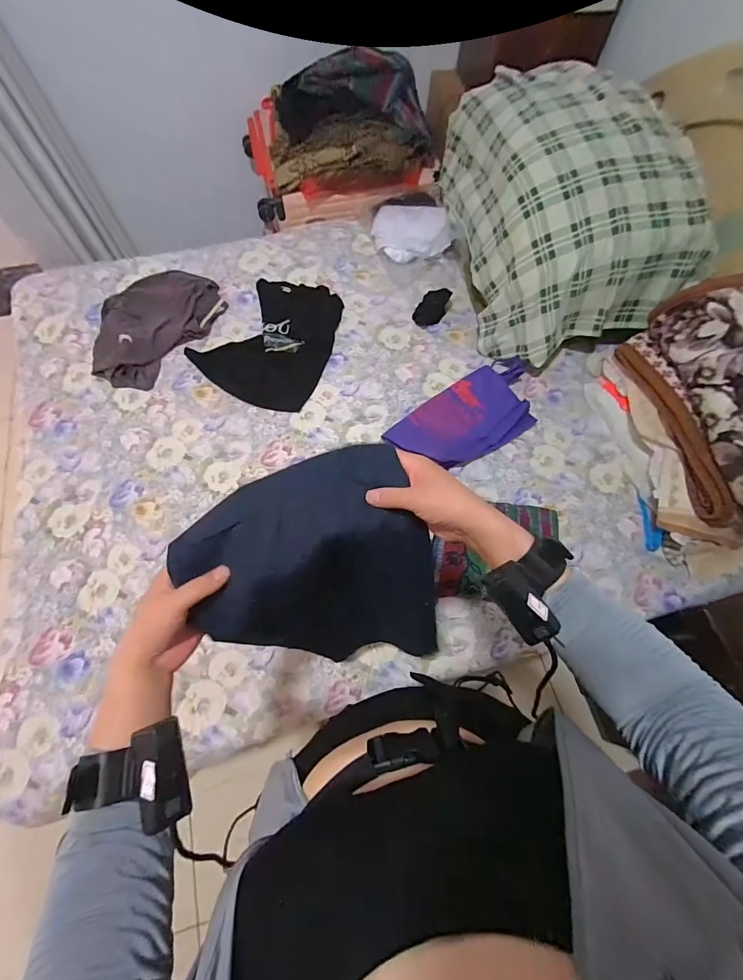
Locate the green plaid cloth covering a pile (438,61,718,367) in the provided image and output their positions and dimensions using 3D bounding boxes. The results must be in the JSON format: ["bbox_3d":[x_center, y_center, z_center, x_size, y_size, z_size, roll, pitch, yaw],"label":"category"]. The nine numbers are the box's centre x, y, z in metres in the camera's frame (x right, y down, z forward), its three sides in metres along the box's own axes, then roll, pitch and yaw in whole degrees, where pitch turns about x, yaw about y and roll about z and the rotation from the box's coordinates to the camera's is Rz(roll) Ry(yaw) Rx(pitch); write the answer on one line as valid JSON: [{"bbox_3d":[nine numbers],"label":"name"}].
[{"bbox_3d":[0.545,-0.821,1.123,0.490,0.359,0.781,-8,69,-5],"label":"green plaid cloth covering a pile"}]

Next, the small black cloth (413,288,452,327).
[{"bbox_3d":[0.193,-0.587,1.250,0.083,0.049,0.128,28,70,8],"label":"small black cloth"}]

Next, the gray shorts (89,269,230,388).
[{"bbox_3d":[-0.652,-0.503,1.172,0.274,0.053,0.436,23,69,6],"label":"gray shorts"}]

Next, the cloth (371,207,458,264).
[{"bbox_3d":[0.143,-0.886,1.340,0.233,0.088,0.230,-15,71,-9],"label":"cloth"}]

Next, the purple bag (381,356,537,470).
[{"bbox_3d":[0.272,-0.207,1.108,0.443,0.047,0.223,-31,74,-14],"label":"purple bag"}]

